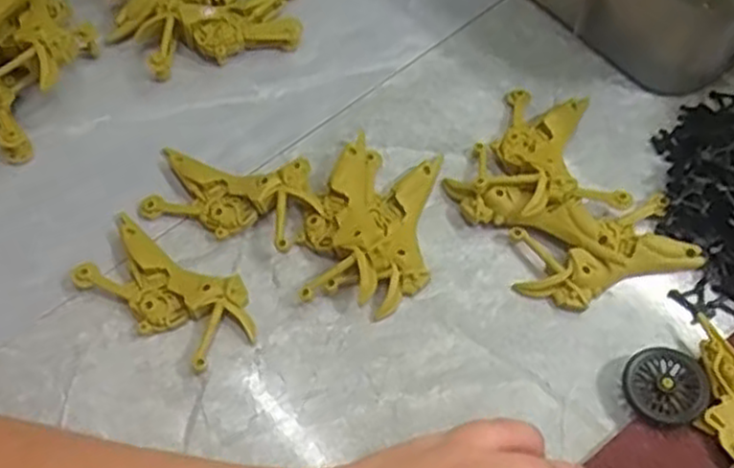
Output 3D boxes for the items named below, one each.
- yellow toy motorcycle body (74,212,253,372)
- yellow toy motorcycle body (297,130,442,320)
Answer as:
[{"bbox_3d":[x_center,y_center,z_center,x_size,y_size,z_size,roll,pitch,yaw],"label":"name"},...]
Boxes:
[{"bbox_3d":[-0.102,0.030,0.390,0.097,0.012,0.047,29,63,18],"label":"yellow toy motorcycle body"},{"bbox_3d":[0.001,-0.009,0.407,0.067,0.022,0.101,4,58,4],"label":"yellow toy motorcycle body"}]

